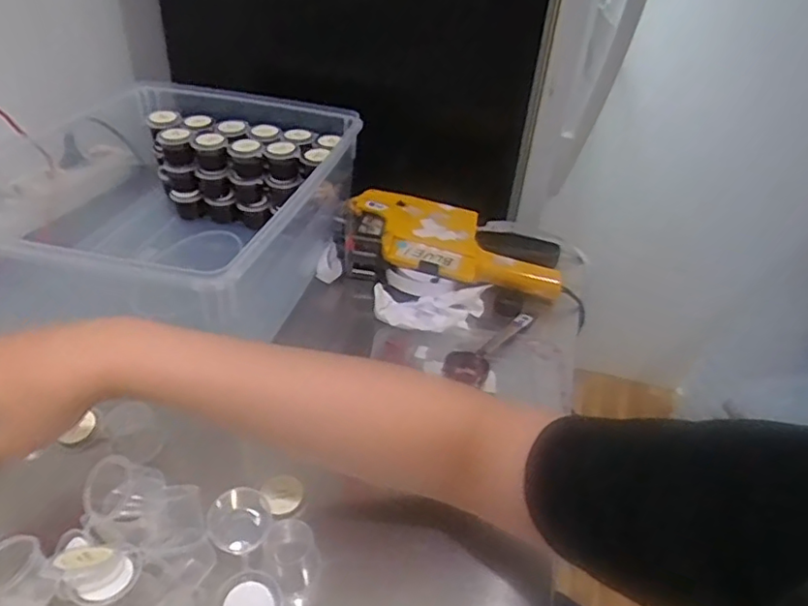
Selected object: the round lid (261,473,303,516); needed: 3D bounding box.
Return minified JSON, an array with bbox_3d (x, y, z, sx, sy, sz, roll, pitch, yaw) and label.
[{"bbox_3d":[-0.087,0.135,0.431,0.026,0.005,0.033,-18,43,-24],"label":"round lid"}]

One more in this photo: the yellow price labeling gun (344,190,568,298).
[{"bbox_3d":[0.051,-0.060,0.652,0.238,0.046,0.123,16,41,16],"label":"yellow price labeling gun"}]

